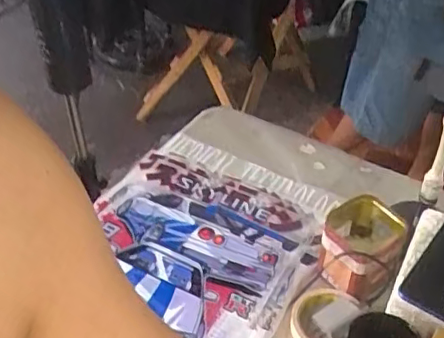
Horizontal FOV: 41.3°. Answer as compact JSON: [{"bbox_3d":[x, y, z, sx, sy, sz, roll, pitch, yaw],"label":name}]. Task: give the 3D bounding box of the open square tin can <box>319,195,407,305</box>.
[{"bbox_3d":[0.179,0.099,0.764,0.096,0.101,0.133,17,45,17],"label":"open square tin can"}]

